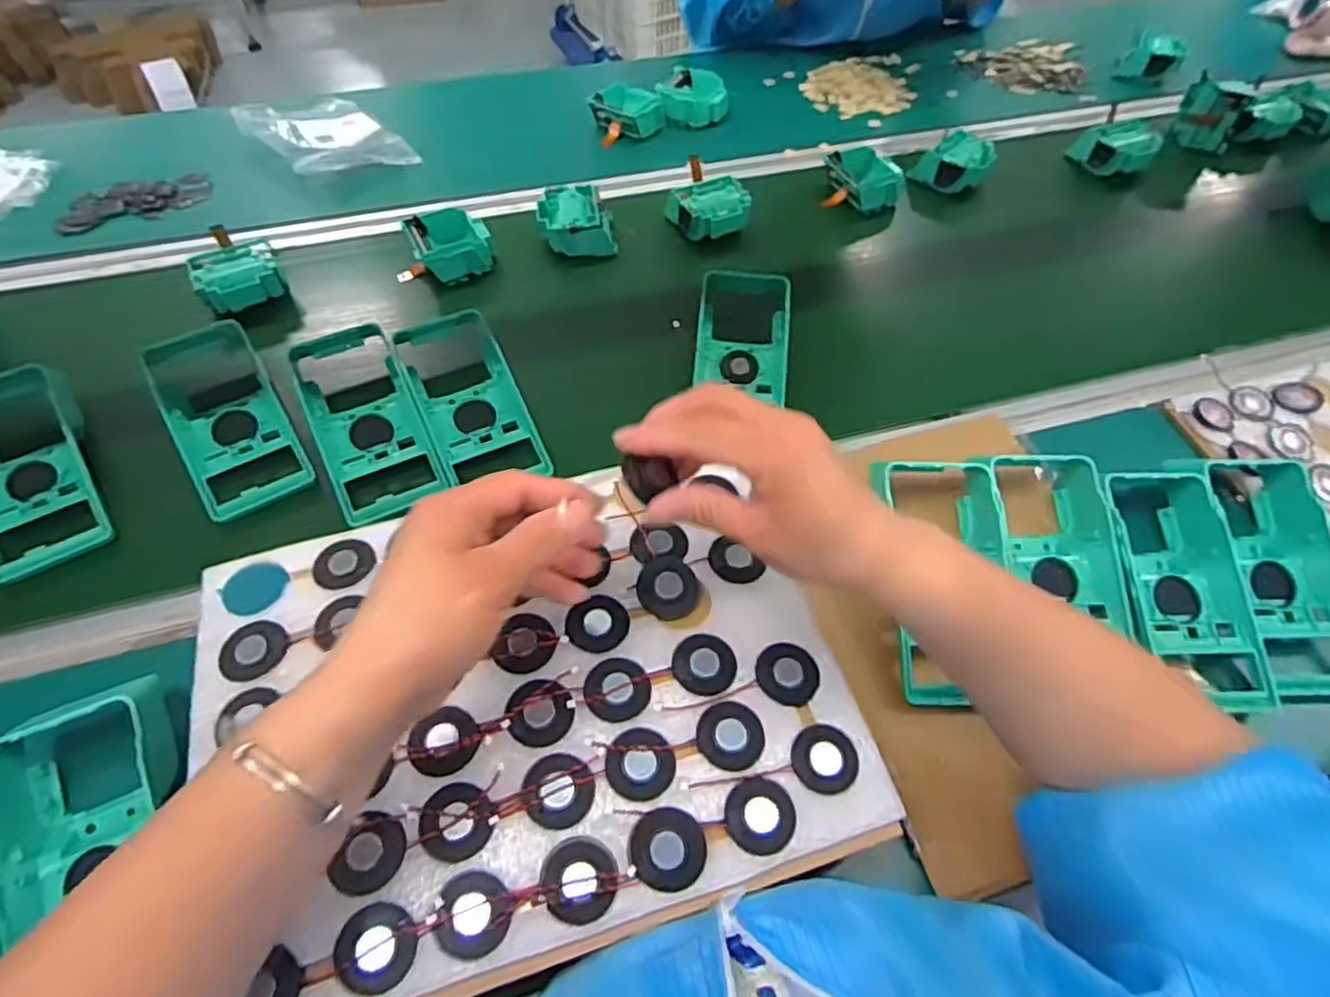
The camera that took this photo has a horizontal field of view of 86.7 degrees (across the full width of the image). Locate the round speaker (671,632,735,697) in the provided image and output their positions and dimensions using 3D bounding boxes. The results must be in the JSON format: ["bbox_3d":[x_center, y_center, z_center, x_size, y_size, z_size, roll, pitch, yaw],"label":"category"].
[{"bbox_3d":[0.021,0.089,0.380,0.034,0.004,0.034,2,55,-3],"label":"round speaker"}]

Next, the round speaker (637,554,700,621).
[{"bbox_3d":[0.002,0.048,0.397,0.034,0.010,0.038,10,55,2],"label":"round speaker"}]

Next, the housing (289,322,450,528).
[{"bbox_3d":[-0.252,-0.071,0.591,0.085,0.030,0.194,-22,60,-18],"label":"housing"}]

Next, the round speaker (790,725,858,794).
[{"bbox_3d":[0.082,0.133,0.359,0.034,0.004,0.033,2,55,-3],"label":"round speaker"}]

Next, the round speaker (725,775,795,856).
[{"bbox_3d":[0.046,0.153,0.341,0.033,0.005,0.034,2,55,-3],"label":"round speaker"}]

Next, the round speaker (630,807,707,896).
[{"bbox_3d":[0.002,0.163,0.327,0.034,0.009,0.035,2,55,-3],"label":"round speaker"}]

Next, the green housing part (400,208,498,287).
[{"bbox_3d":[-0.222,-0.263,0.731,0.076,0.033,0.077,-21,59,-18],"label":"green housing part"}]

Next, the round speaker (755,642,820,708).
[{"bbox_3d":[0.067,0.095,0.382,0.033,0.004,0.036,2,55,-3],"label":"round speaker"}]

